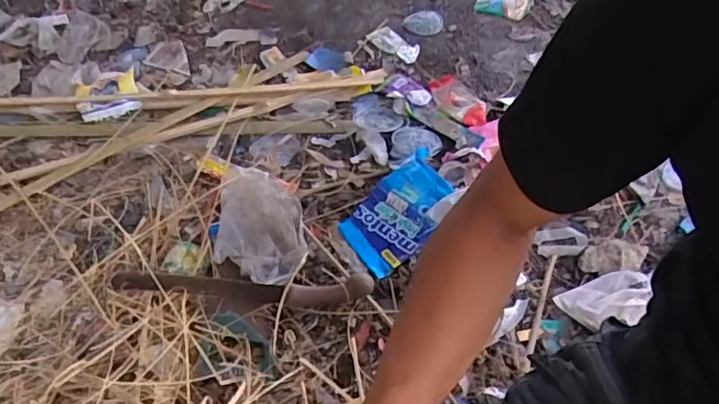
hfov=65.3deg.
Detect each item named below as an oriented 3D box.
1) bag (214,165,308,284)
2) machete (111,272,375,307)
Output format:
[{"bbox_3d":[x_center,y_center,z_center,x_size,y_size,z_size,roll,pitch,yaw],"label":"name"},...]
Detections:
[{"bbox_3d":[-0.169,0.015,0.919,0.143,0.063,0.236,-8,48,-4],"label":"bag"},{"bbox_3d":[-0.177,0.130,0.852,0.389,0.031,0.042,-1,48,3],"label":"machete"}]

